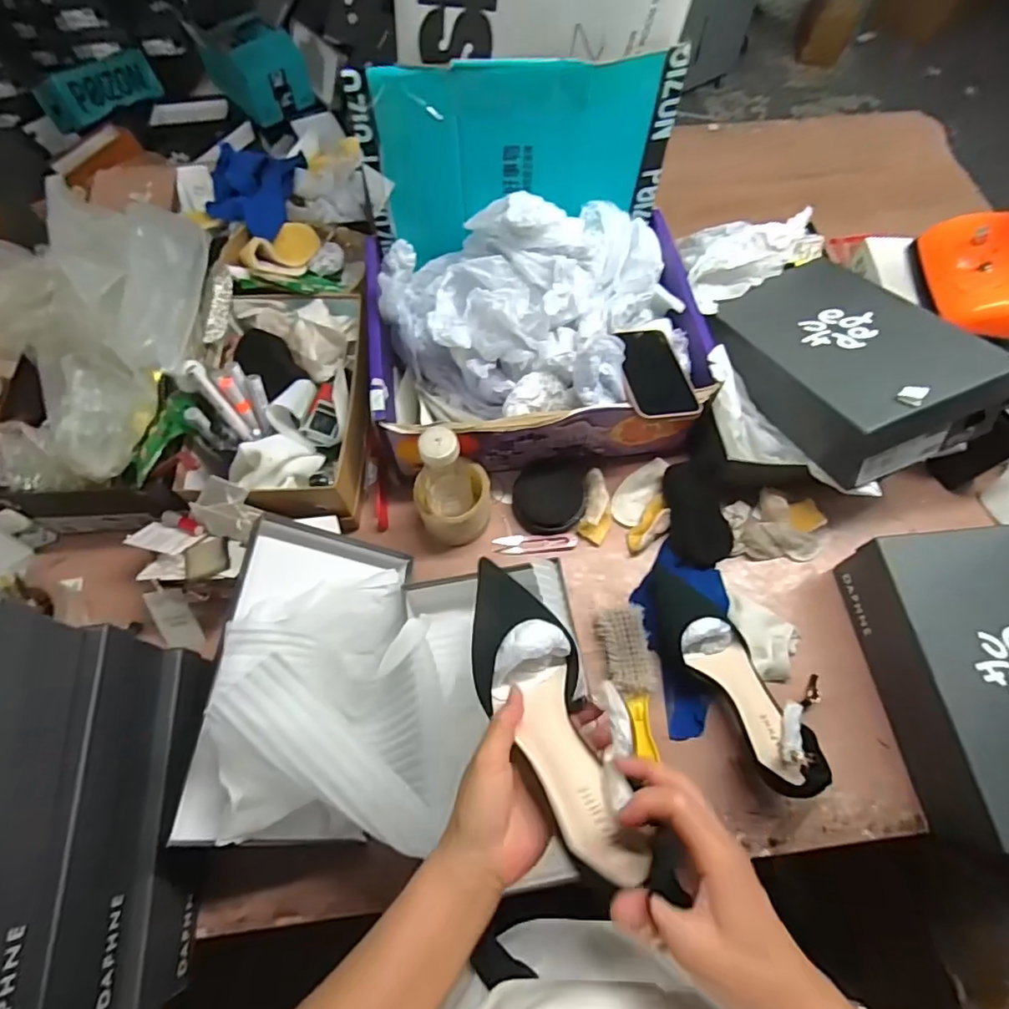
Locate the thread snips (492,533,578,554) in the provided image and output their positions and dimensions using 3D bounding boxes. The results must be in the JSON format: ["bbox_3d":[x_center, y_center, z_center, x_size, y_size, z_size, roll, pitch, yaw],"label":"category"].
[{"bbox_3d":[0.039,0.051,0.711,0.104,0.017,0.023,0,66,0],"label":"thread snips"}]

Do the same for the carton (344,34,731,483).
[{"bbox_3d":[0.032,-0.256,0.650,0.386,0.303,0.317,-7,66,-3],"label":"carton"}]

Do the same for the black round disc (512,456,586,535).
[{"bbox_3d":[0.058,-0.011,0.718,0.097,0.023,0.097,-1,78,7],"label":"black round disc"}]

